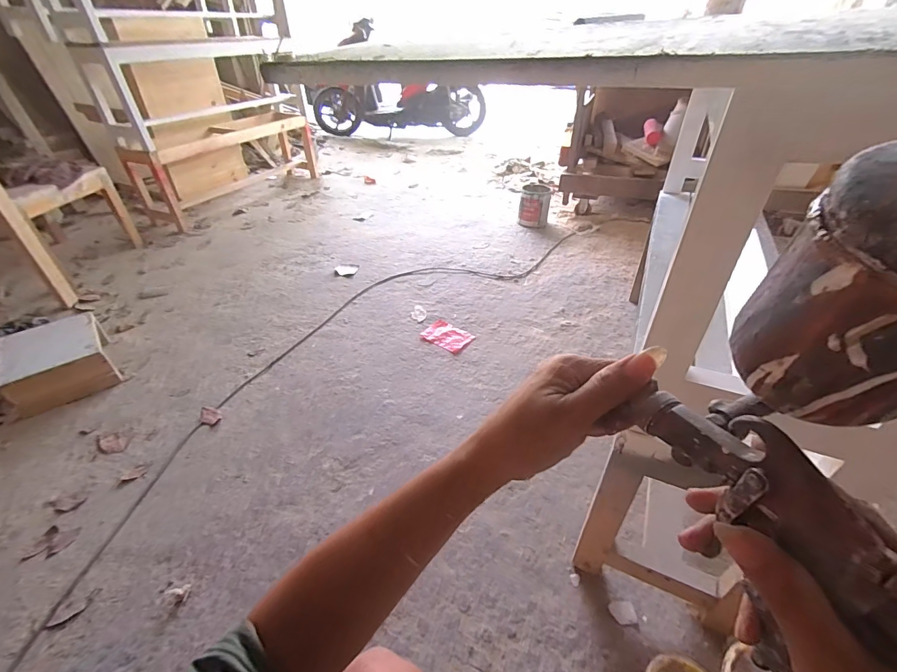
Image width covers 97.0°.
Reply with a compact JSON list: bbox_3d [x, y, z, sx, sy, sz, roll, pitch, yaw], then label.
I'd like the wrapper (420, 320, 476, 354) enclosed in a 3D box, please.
[{"bbox_3d":[-0.004,-0.001,1.512,0.182,0.005,0.127,25,45,30],"label":"wrapper"}]

